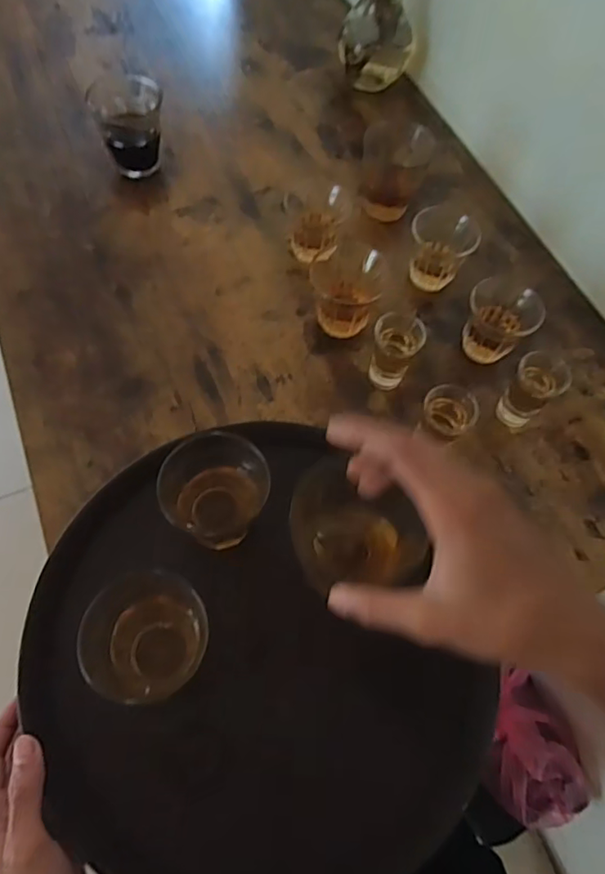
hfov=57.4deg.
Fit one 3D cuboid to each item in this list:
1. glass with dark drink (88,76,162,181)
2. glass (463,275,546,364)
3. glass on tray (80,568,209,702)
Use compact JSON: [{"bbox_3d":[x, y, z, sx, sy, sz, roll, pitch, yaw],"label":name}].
[{"bbox_3d":[-0.196,-0.359,0.632,0.073,0.083,0.088,-16,66,-10],"label":"glass with dark drink"},{"bbox_3d":[0.193,-0.116,0.544,0.068,0.071,0.073,25,65,9],"label":"glass"},{"bbox_3d":[-0.107,0.139,0.389,0.074,0.069,0.085,30,66,11],"label":"glass on tray"}]

